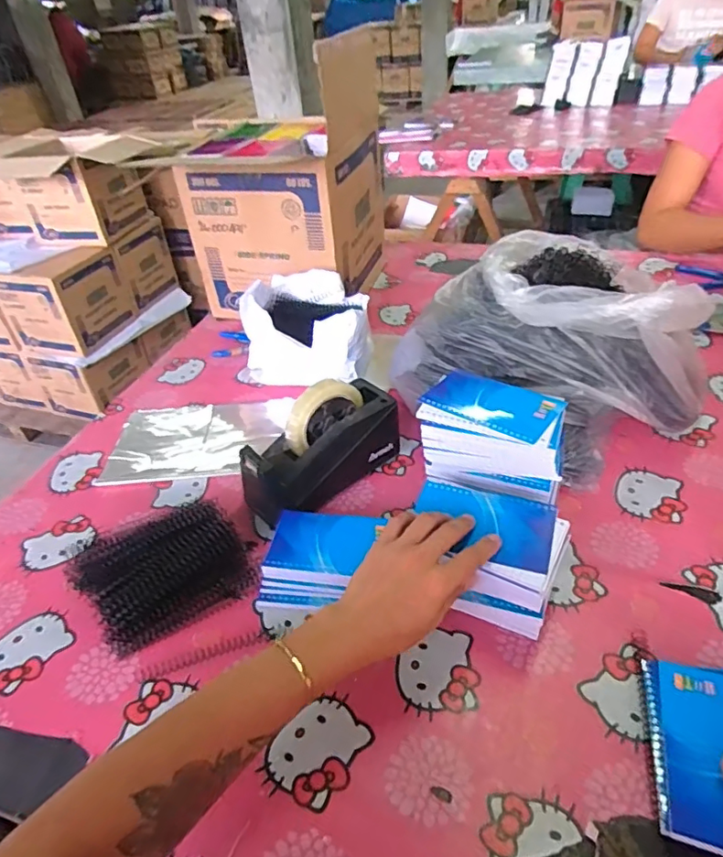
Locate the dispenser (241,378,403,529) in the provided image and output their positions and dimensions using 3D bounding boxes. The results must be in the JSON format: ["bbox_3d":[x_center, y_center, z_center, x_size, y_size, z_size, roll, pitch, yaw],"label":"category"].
[{"bbox_3d":[-0.053,0.021,0.668,0.207,0.128,0.077,-33,46,-29],"label":"dispenser"}]

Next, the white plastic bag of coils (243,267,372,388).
[{"bbox_3d":[-0.090,-0.161,0.895,0.206,0.130,0.166,-2,39,6],"label":"white plastic bag of coils"}]

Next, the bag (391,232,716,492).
[{"bbox_3d":[0.216,-0.094,0.684,0.242,0.245,0.305,-28,43,-24],"label":"bag"}]

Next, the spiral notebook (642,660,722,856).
[{"bbox_3d":[0.282,0.253,0.427,0.098,0.020,0.143,8,41,17],"label":"spiral notebook"}]

